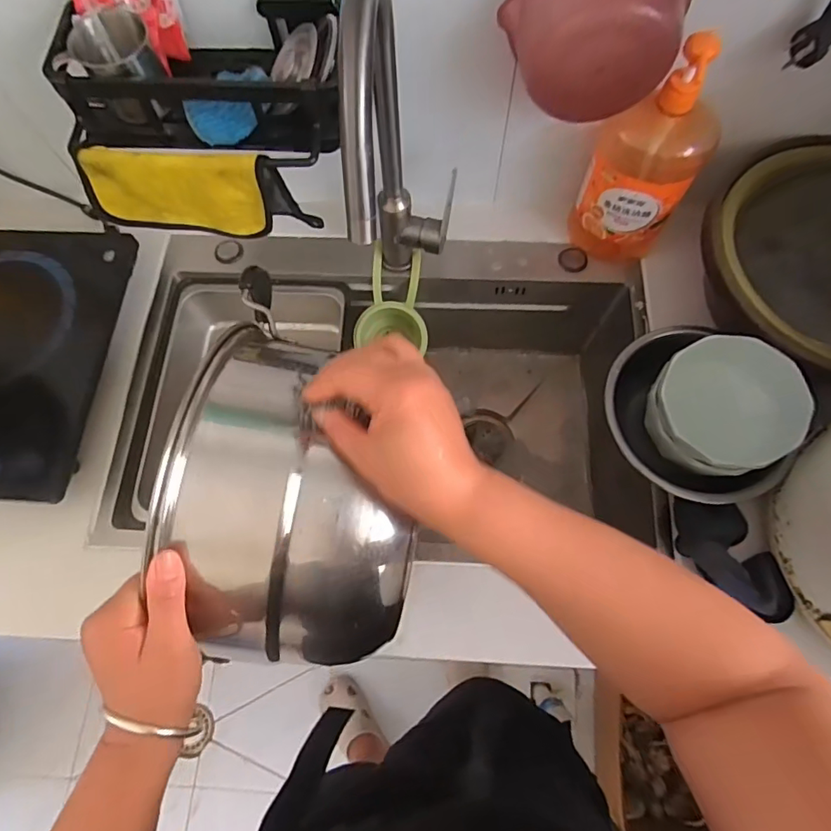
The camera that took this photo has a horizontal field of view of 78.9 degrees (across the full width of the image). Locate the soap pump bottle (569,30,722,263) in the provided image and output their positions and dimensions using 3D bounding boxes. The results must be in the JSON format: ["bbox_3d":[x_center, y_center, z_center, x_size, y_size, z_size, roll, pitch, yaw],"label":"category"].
[{"bbox_3d":[0.264,-0.286,0.589,0.074,0.272,0.108,-40,74,-13],"label":"soap pump bottle"}]

